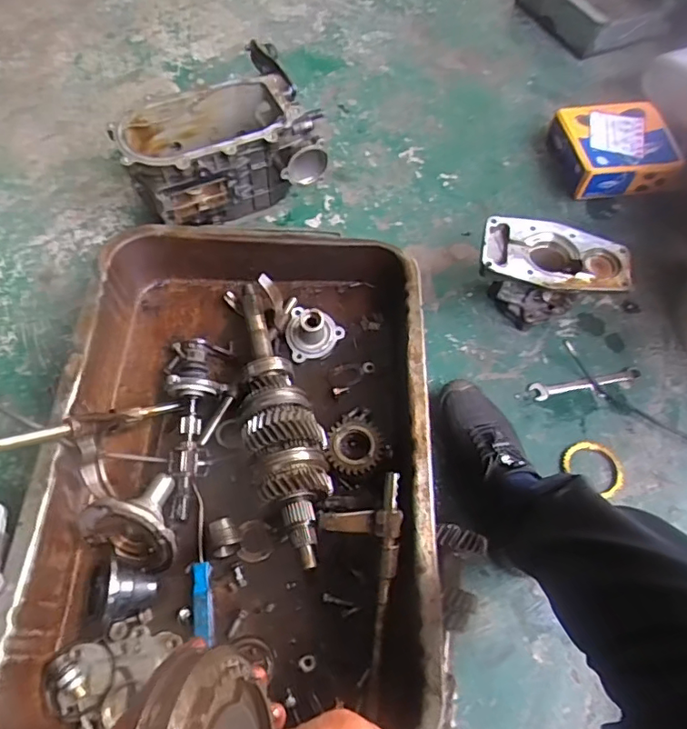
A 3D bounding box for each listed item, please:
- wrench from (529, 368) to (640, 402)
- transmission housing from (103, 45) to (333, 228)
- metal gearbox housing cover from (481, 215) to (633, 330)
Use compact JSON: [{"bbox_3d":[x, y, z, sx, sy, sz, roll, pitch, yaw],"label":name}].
[{"bbox_3d":[0.361,0.026,0.820,0.171,0.016,0.028,-9,63,-8],"label":"wrench"},{"bbox_3d":[-0.193,-0.330,0.880,0.290,0.136,0.165,-19,65,-13],"label":"transmission housing"},{"bbox_3d":[0.297,-0.131,0.820,0.203,0.151,0.104,20,62,7],"label":"metal gearbox housing cover"}]

